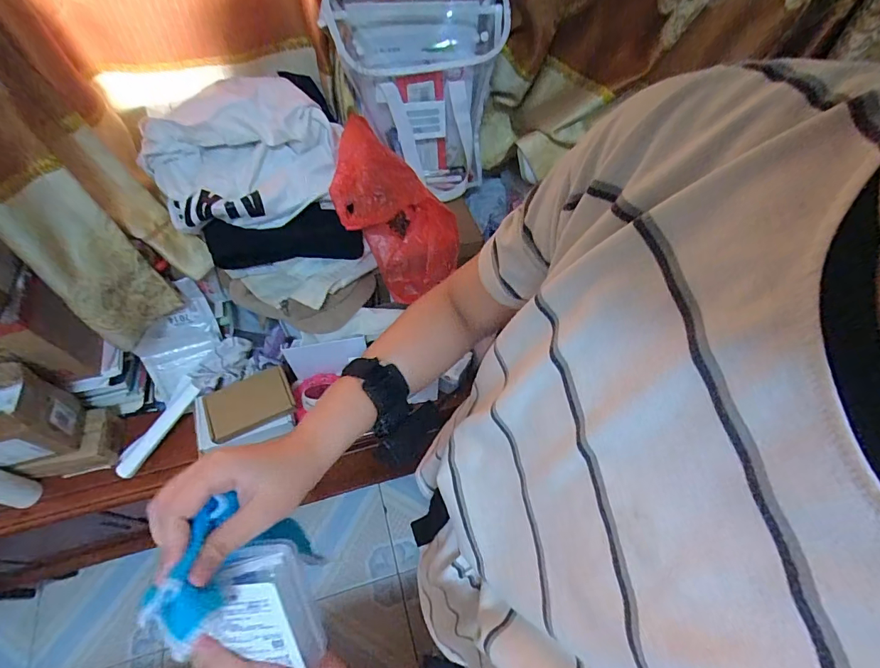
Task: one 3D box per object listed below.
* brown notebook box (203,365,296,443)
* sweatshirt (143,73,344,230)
[{"bbox_3d":[-0.321,0.112,0.723,0.134,0.017,0.092,-25,63,-16],"label":"brown notebook box"},{"bbox_3d":[-0.295,-0.282,0.634,0.260,0.096,0.258,-28,64,-18],"label":"sweatshirt"}]

